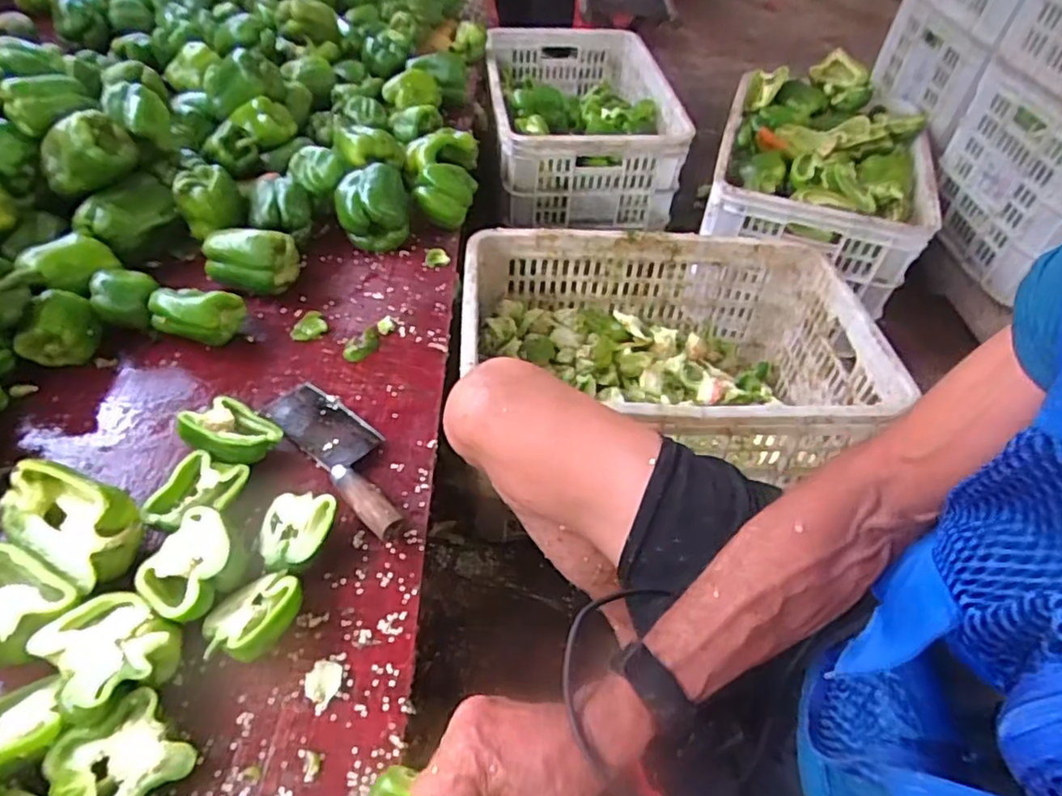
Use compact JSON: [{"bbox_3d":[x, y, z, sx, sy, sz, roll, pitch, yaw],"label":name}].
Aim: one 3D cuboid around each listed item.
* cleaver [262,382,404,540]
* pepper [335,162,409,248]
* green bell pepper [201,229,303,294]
[{"bbox_3d":[-0.185,0.050,0.624,0.069,0.030,0.214,-35,60,-29],"label":"cleaver"},{"bbox_3d":[-0.212,-0.257,0.832,0.092,0.078,0.084,-7,50,-10],"label":"pepper"},{"bbox_3d":[-0.337,-0.167,0.753,0.101,0.063,0.056,6,49,1],"label":"green bell pepper"}]

